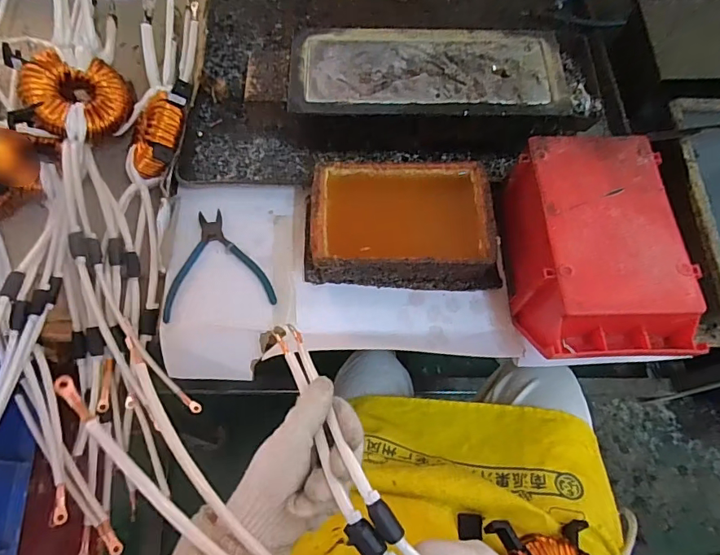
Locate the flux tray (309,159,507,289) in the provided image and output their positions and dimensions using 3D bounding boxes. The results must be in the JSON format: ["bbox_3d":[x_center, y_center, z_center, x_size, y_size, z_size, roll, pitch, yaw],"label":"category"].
[{"bbox_3d":[0.051,-0.061,0.562,0.223,0.065,0.136,0,66,-1],"label":"flux tray"}]

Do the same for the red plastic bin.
[{"bbox_3d":[0.253,-0.026,0.524,0.151,0.105,0.237,-1,66,-1],"label":"red plastic bin"}]

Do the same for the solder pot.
[{"bbox_3d":[0.103,-0.239,0.633,0.381,0.085,0.164,-2,66,-2],"label":"solder pot"}]

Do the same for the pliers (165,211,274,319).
[{"bbox_3d":[-0.173,-0.021,0.575,0.124,0.005,0.134,-11,67,-5],"label":"pliers"}]

